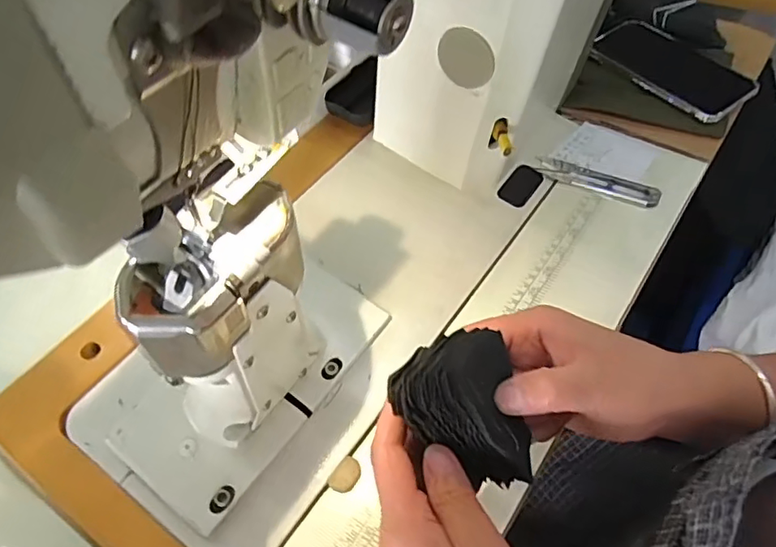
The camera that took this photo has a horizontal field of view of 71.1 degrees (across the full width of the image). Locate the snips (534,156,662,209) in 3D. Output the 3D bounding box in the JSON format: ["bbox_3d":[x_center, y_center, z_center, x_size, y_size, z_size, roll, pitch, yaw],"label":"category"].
[{"bbox_3d":[0.196,-0.089,0.512,0.112,0.013,0.026,22,58,20],"label":"snips"}]

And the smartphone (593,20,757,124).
[{"bbox_3d":[0.299,-0.220,0.576,0.088,0.008,0.164,-40,61,-16],"label":"smartphone"}]

